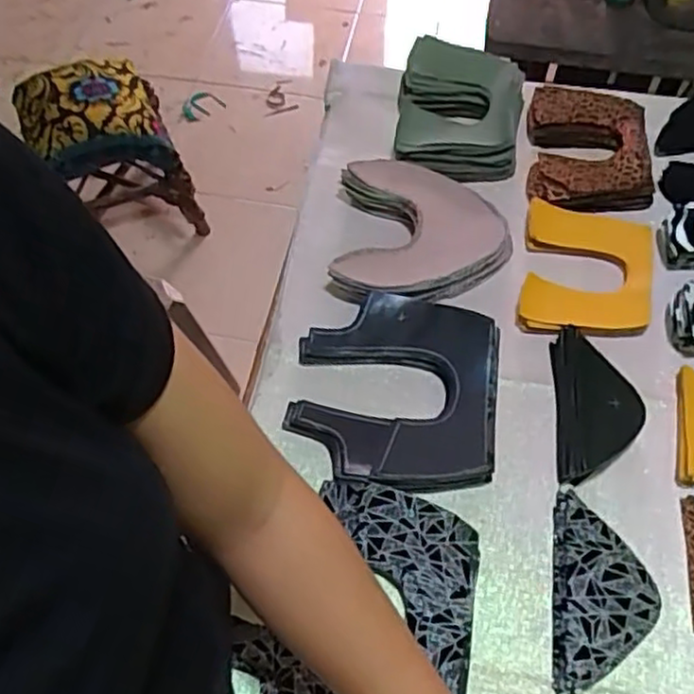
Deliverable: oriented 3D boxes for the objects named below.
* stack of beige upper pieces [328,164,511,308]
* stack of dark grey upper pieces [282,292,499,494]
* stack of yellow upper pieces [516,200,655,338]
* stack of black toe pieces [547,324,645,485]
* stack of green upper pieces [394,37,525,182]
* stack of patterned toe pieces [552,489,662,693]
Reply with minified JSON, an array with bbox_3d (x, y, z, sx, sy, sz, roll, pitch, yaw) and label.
[{"bbox_3d":[0.076,-0.115,0.727,0.174,0.043,0.167,7,60,5],"label":"stack of beige upper pieces"},{"bbox_3d":[0.043,0.041,0.648,0.183,0.041,0.185,7,60,5],"label":"stack of dark grey upper pieces"},{"bbox_3d":[0.242,-0.077,0.707,0.123,0.031,0.162,11,61,7],"label":"stack of yellow upper pieces"},{"bbox_3d":[0.227,0.056,0.639,0.071,0.031,0.142,4,60,3],"label":"stack of black toe pieces"},{"bbox_3d":[0.129,-0.265,0.801,0.140,0.064,0.165,10,61,7],"label":"stack of green upper pieces"},{"bbox_3d":[0.202,0.197,0.555,0.076,0.022,0.152,8,60,5],"label":"stack of patterned toe pieces"}]

